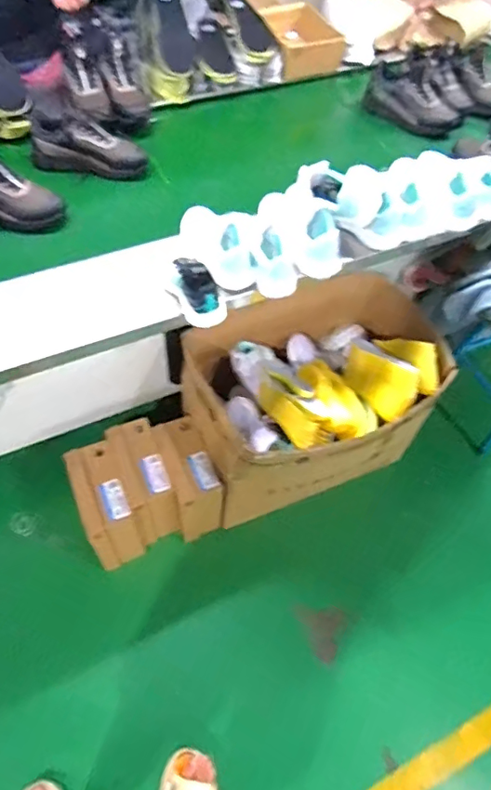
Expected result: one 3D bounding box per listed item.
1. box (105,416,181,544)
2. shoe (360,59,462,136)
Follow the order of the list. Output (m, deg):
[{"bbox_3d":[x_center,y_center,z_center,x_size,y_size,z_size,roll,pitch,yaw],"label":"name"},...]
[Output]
[{"bbox_3d":[-0.290,0.254,1.532,0.118,0.283,0.259,-20,60,-17],"label":"box"},{"bbox_3d":[0.514,-0.923,1.646,0.313,0.132,0.105,34,60,17],"label":"shoe"}]

